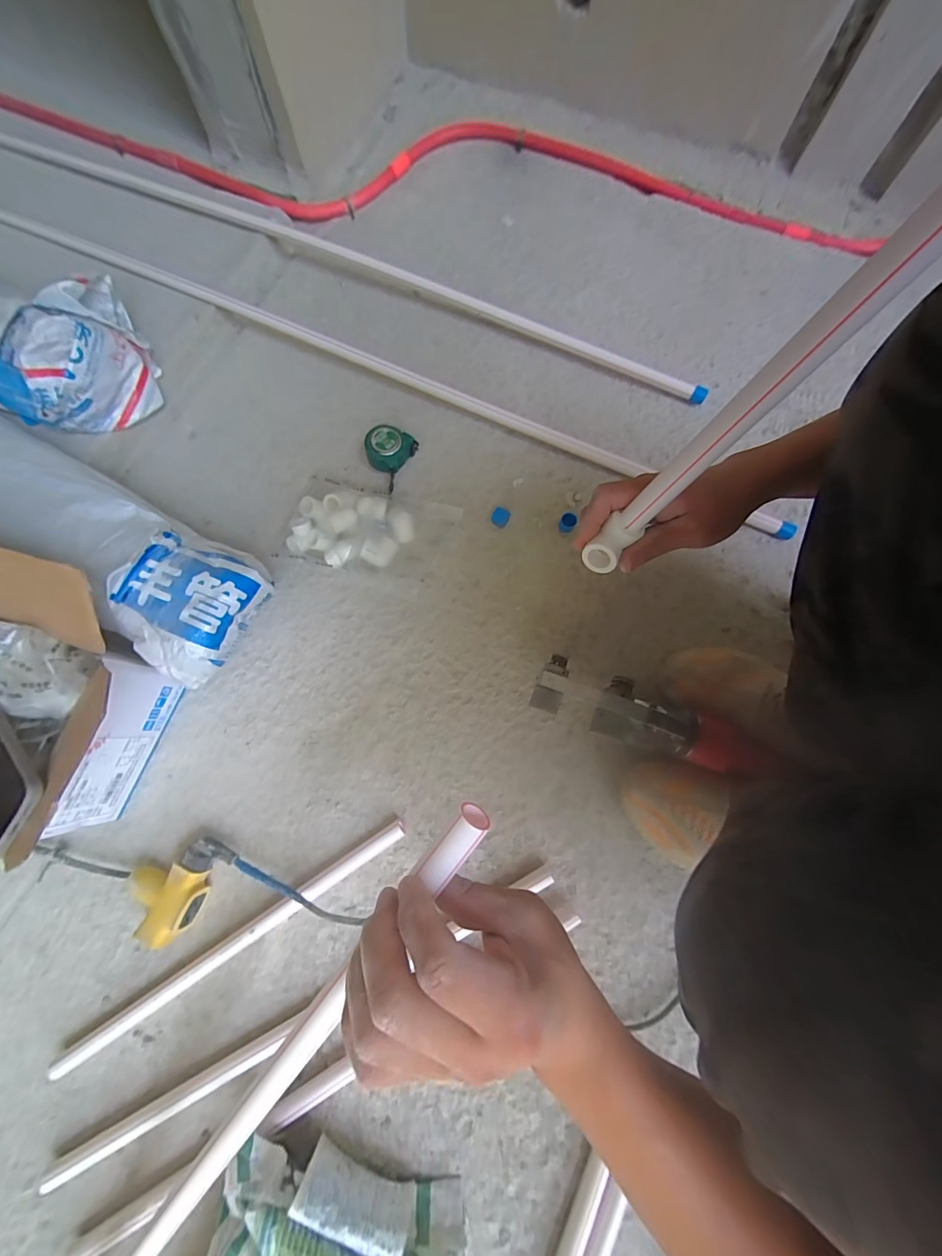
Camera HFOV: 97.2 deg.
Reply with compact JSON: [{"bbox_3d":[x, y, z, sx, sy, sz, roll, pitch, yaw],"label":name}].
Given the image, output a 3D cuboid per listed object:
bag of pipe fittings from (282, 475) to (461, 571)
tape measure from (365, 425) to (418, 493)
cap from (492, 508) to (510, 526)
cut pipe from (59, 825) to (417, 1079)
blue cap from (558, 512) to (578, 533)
[{"bbox_3d":[-0.145,-0.142,0.598,0.235,0.032,0.126,13,76,5],"label":"bag of pipe fittings"},{"bbox_3d":[-0.126,-0.261,0.626,0.067,0.044,0.082,31,78,9],"label":"tape measure"},{"bbox_3d":[0.044,-0.163,0.607,0.025,0.021,0.021,22,77,7],"label":"cap"},{"bbox_3d":[-0.271,0.367,0.490,0.444,0.026,0.021,-32,78,-9],"label":"cut pipe"},{"bbox_3d":[0.141,-0.153,0.604,0.022,0.021,0.025,24,76,6],"label":"blue cap"}]

